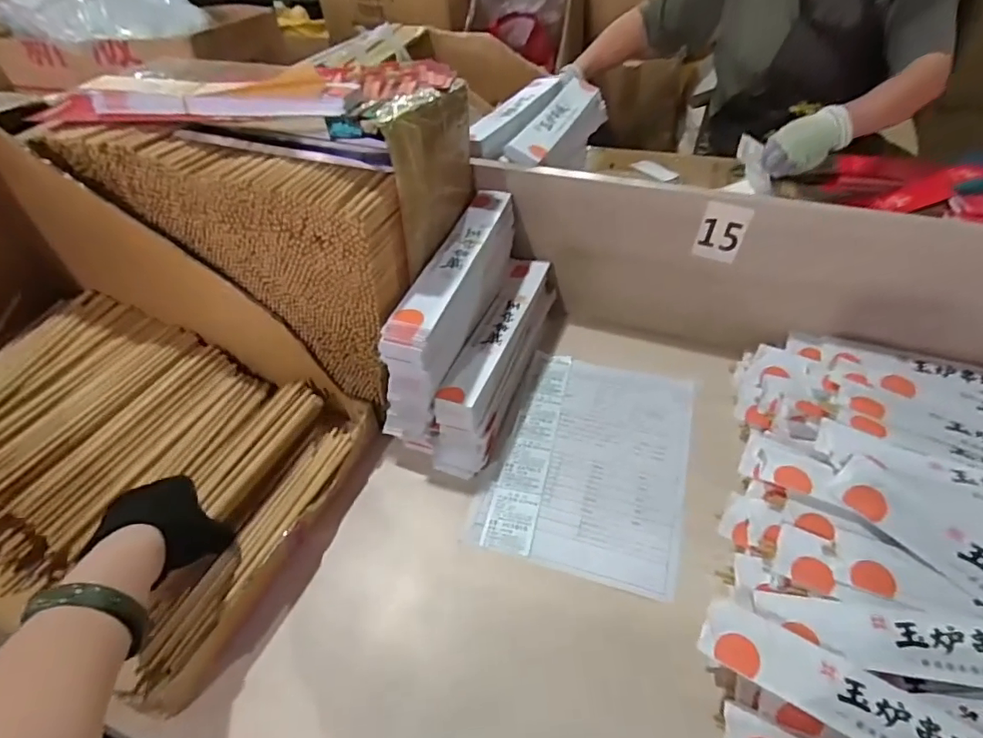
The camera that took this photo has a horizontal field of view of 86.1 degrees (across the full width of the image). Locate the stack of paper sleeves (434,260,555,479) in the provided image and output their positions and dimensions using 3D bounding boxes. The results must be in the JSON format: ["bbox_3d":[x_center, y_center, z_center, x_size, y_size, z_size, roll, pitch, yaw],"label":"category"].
[{"bbox_3d":[0.010,-0.016,0.647,0.063,0.085,0.306,13,46,16],"label":"stack of paper sleeves"}]

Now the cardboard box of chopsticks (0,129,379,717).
[{"bbox_3d":[-0.398,0.009,0.475,0.434,0.303,0.325,15,47,18],"label":"cardboard box of chopsticks"}]

